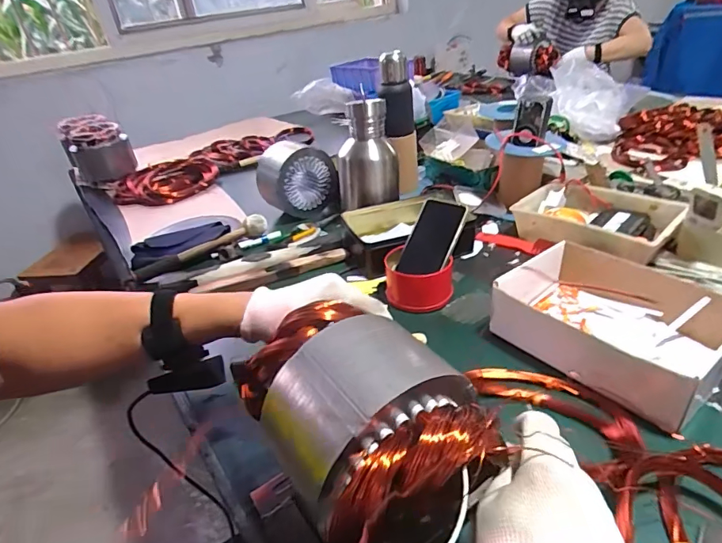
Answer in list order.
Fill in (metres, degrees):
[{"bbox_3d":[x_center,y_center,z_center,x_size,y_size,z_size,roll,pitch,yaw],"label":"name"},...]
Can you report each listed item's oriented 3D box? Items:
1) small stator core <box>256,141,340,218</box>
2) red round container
[{"bbox_3d":[-0.141,-0.213,1.009,0.143,0.141,0.132,-23,35,-24],"label":"small stator core"},{"bbox_3d":[0.088,0.008,0.702,0.097,0.062,0.100,-5,32,3],"label":"red round container"}]

